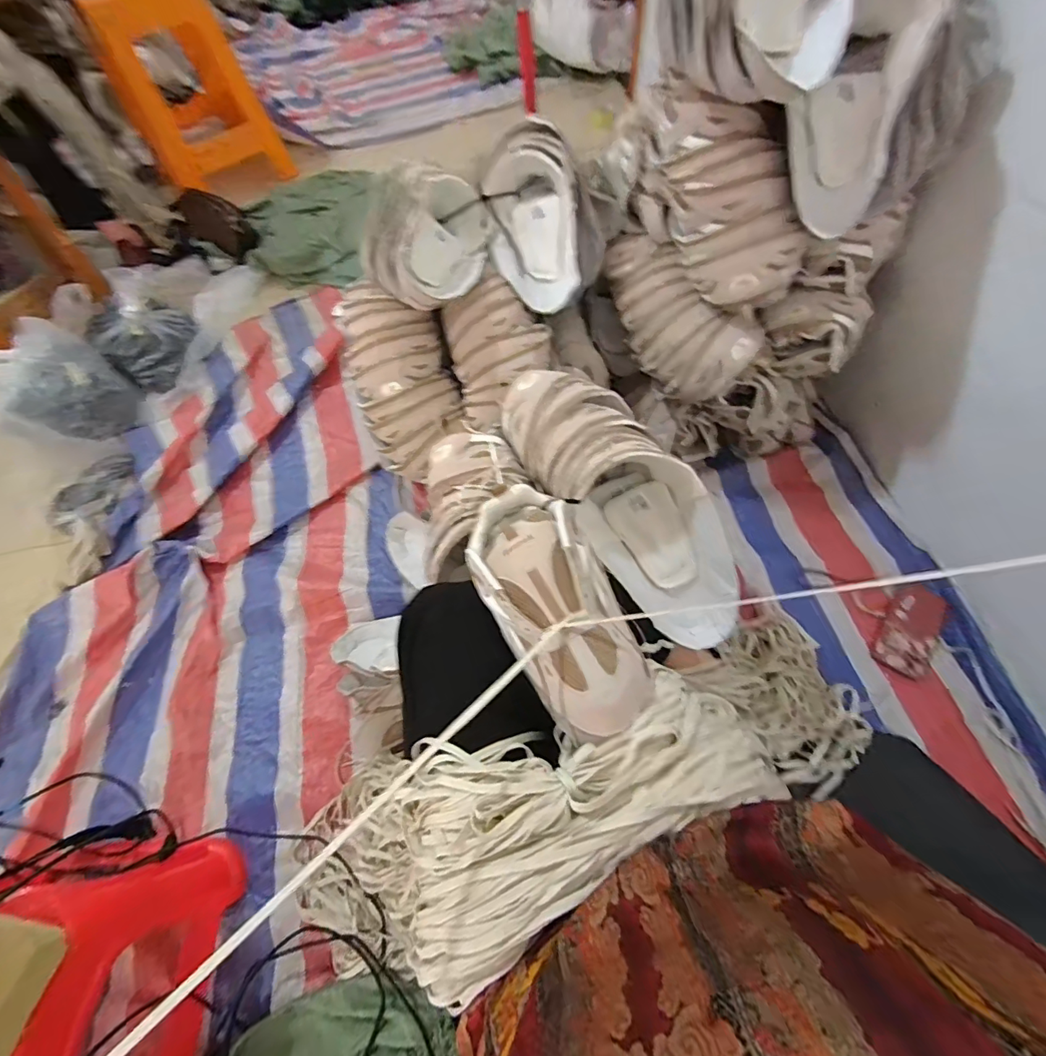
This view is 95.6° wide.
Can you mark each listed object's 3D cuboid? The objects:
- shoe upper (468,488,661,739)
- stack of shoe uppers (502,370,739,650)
[{"bbox_3d":[0.033,0.070,0.468,0.118,0.064,0.255,-24,68,-10],"label":"shoe upper"},{"bbox_3d":[0.127,-0.050,0.588,0.167,0.117,0.411,-37,82,-16],"label":"stack of shoe uppers"}]

